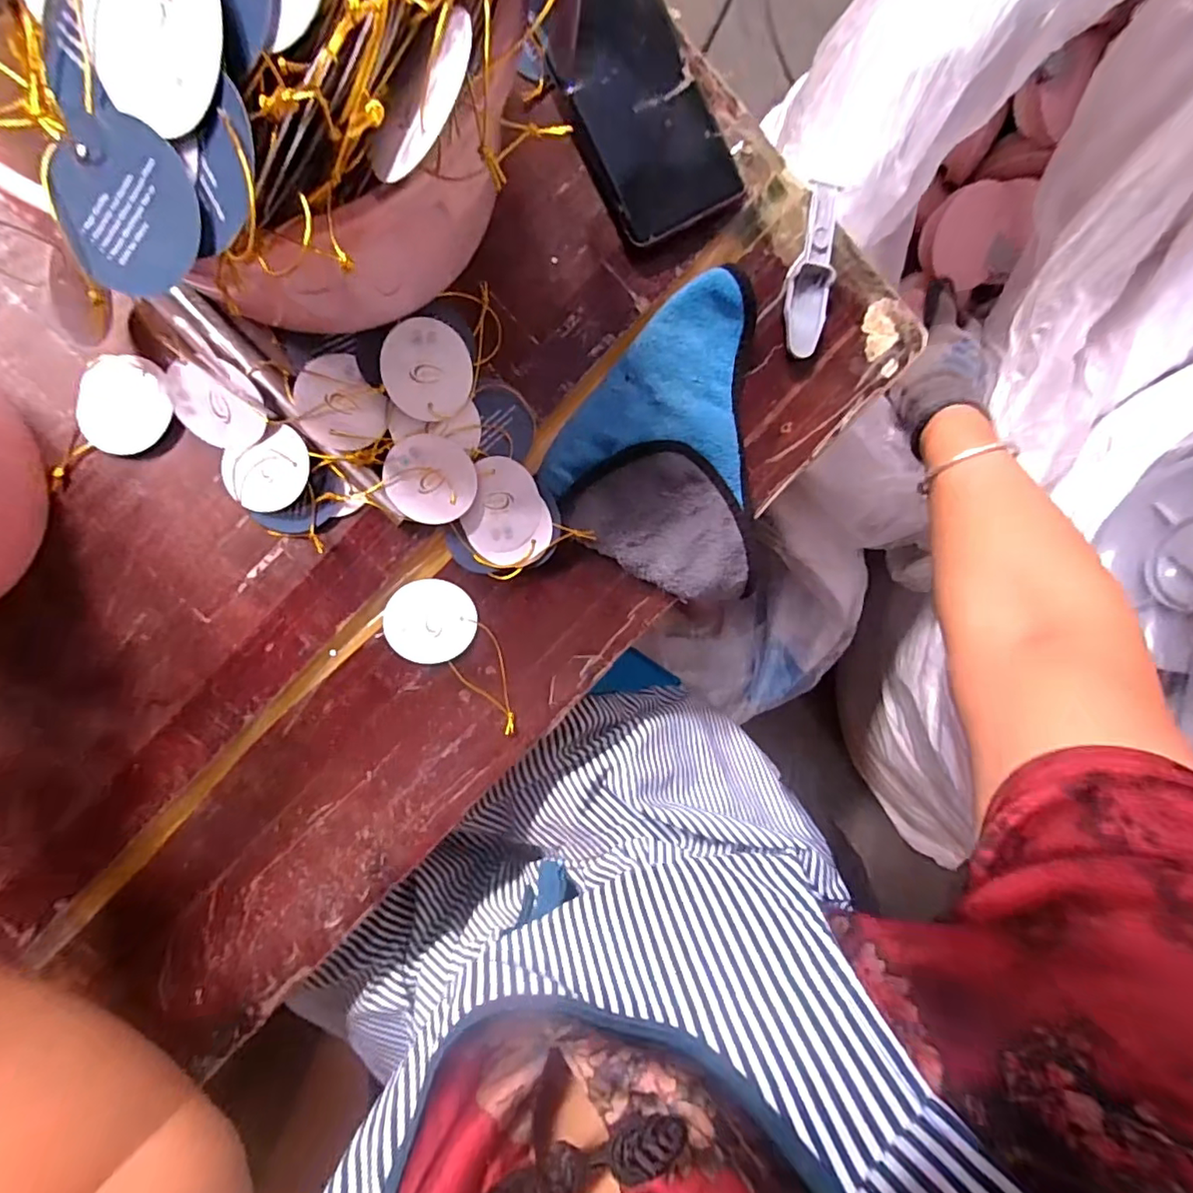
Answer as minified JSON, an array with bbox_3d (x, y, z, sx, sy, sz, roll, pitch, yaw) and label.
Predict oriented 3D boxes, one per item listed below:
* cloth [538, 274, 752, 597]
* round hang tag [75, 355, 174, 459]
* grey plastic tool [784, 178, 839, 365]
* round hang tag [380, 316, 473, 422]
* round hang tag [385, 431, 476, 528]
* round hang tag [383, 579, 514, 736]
[{"bbox_3d":[0.034,-0.087,0.345,0.122,0.017,0.182,-6,97,-5],"label":"cloth"},{"bbox_3d":[-0.257,-0.104,0.313,0.047,0.004,0.052,27,97,-4],"label":"round hang tag"},{"bbox_3d":[0.130,-0.195,0.348,0.024,0.011,0.099,7,96,-7],"label":"grey plastic tool"},{"bbox_3d":[-0.095,-0.127,0.324,0.047,0.004,0.052,-1,106,-16],"label":"round hang tag"},{"bbox_3d":[-0.094,-0.068,0.330,0.050,0.007,0.049,2,84,-6],"label":"round hang tag"},{"bbox_3d":[-0.080,0.033,0.352,0.105,0.005,0.050,42,91,-9],"label":"round hang tag"}]

